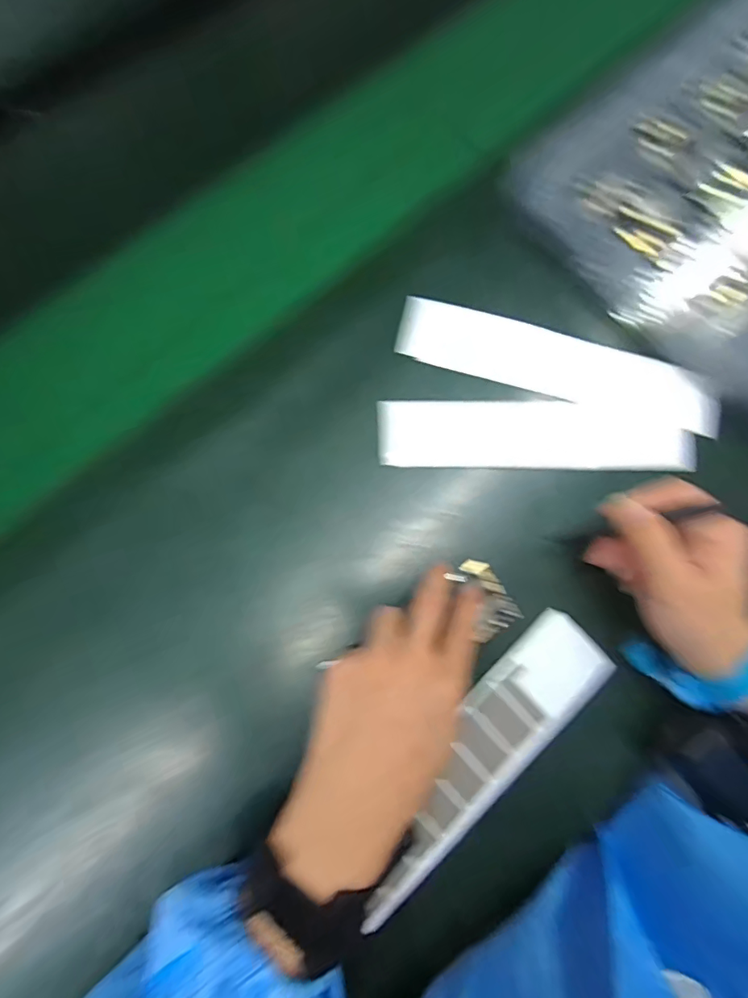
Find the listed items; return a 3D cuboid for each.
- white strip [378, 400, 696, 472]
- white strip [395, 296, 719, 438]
[{"bbox_3d":[0.121,-0.048,0.349,0.232,0.008,0.051,1,81,-3],"label":"white strip"},{"bbox_3d":[0.139,-0.102,0.360,0.242,0.006,0.049,15,83,1],"label":"white strip"}]

